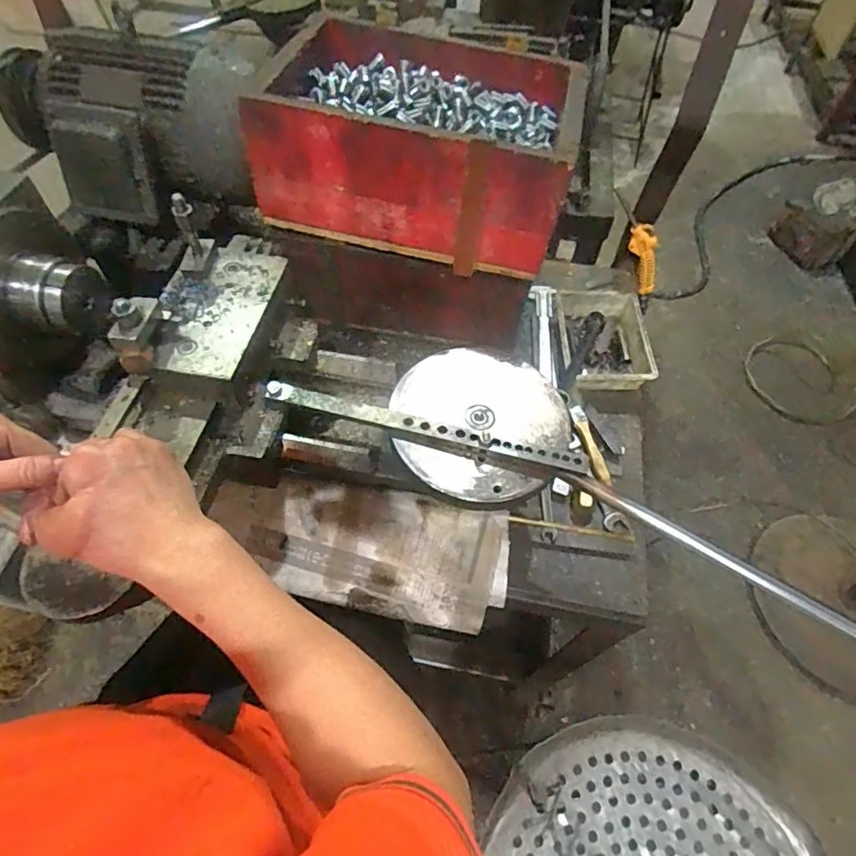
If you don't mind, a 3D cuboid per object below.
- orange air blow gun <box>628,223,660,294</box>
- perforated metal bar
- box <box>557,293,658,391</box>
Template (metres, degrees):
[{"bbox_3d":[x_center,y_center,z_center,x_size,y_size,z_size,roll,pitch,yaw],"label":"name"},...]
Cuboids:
[{"bbox_3d":[0.370,-0.284,0.909,0.038,0.130,0.027,13,52,37],"label":"orange air blow gun"},{"bbox_3d":[-0.004,-0.002,0.549,0.335,0.013,0.024,13,56,6],"label":"perforated metal bar"},{"bbox_3d":[0.261,-0.136,0.805,0.126,0.042,0.188,4,56,-1],"label":"box"}]

